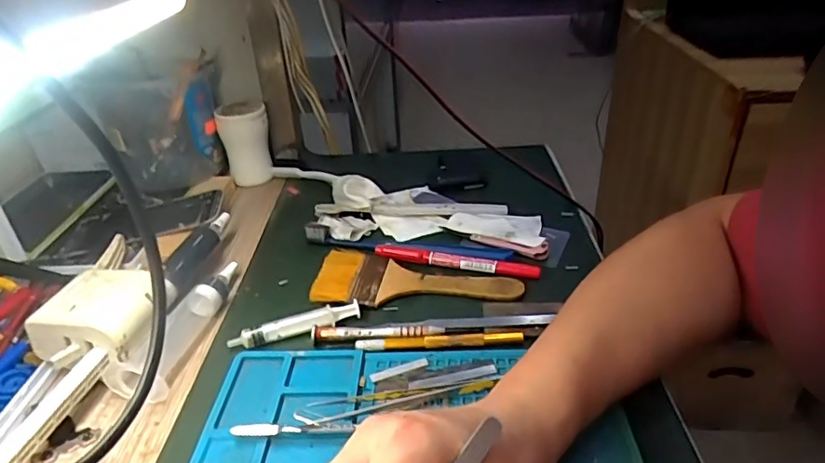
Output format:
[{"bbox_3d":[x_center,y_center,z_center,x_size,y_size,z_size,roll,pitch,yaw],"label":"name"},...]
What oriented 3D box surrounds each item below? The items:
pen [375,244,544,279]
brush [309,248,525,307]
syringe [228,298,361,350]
[{"bbox_3d":[0.035,0.023,0.456,0.138,0.008,0.013,6,33,16],"label":"pen"},{"bbox_3d":[0.002,0.041,0.429,0.160,0.008,0.064,7,33,16],"label":"brush"},{"bbox_3d":[-0.084,0.067,0.396,0.093,0.010,0.014,-13,33,-15],"label":"syringe"}]

